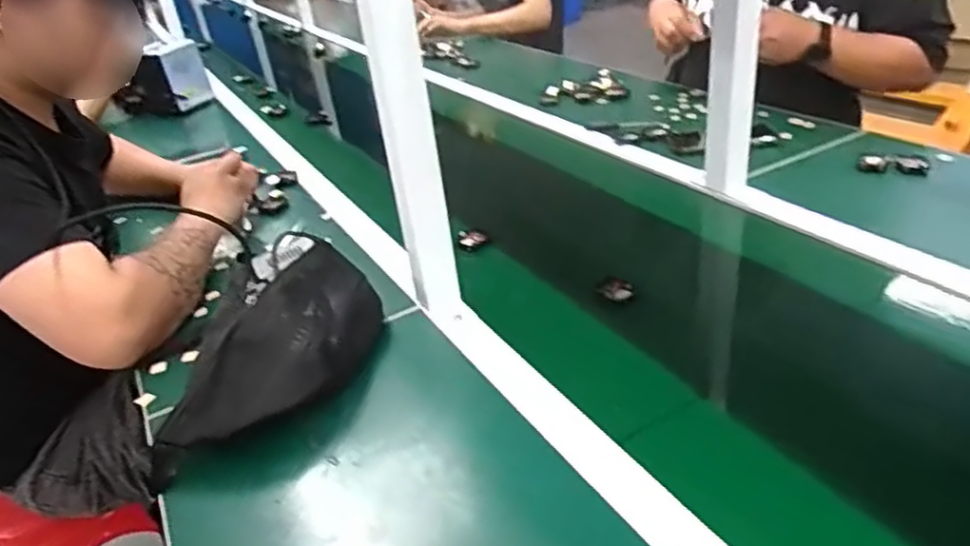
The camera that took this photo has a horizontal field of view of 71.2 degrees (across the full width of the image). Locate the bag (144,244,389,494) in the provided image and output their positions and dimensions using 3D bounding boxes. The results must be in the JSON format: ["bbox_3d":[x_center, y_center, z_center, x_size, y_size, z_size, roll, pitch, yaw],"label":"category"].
[{"bbox_3d":[-0.205,0.071,0.647,0.148,0.086,0.262,2,32,17],"label":"bag"}]

